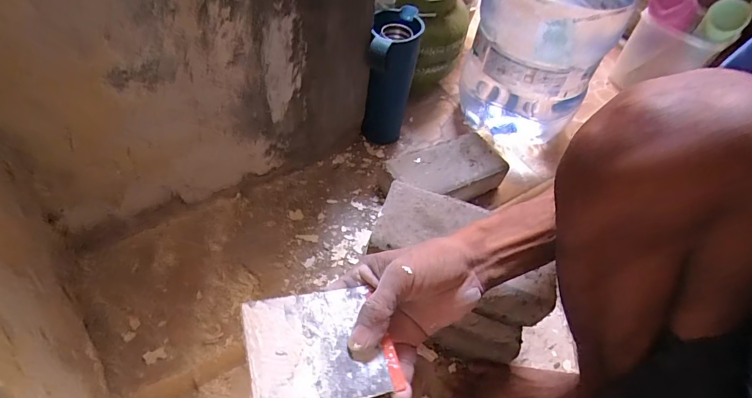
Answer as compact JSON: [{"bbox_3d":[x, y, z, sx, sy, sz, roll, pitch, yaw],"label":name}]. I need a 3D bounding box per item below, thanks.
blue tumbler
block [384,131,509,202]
[{"bbox_3d":[0.025,-0.206,0.745,0.085,0.255,0.114,7,51,-1],"label":"blue tumbler"},{"bbox_3d":[0.125,-0.039,0.711,0.205,0.068,0.114,-18,56,-19],"label":"block"}]

